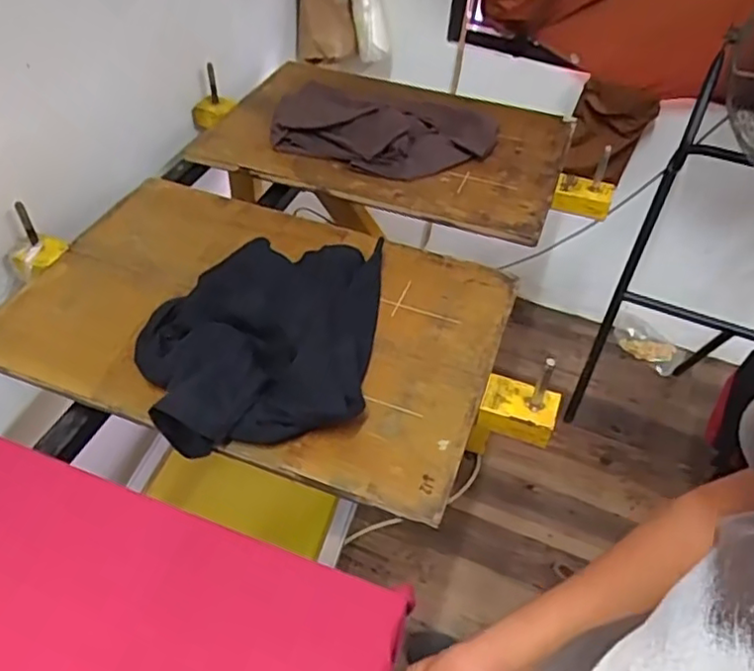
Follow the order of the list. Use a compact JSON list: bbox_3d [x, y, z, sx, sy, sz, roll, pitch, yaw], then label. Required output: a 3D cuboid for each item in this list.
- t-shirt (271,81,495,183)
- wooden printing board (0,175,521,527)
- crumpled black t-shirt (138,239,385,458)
[{"bbox_3d":[0.016,-0.357,1.095,0.364,0.053,0.230,13,48,7],"label":"t-shirt"},{"bbox_3d":[-0.149,-0.038,0.820,0.597,0.021,0.390,18,49,11],"label":"wooden printing board"},{"bbox_3d":[-0.141,-0.011,0.762,0.267,0.078,0.315,7,48,1],"label":"crumpled black t-shirt"}]

